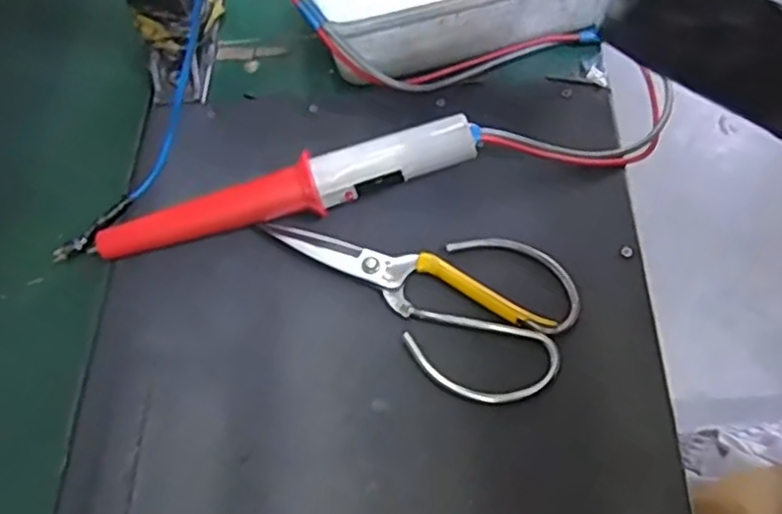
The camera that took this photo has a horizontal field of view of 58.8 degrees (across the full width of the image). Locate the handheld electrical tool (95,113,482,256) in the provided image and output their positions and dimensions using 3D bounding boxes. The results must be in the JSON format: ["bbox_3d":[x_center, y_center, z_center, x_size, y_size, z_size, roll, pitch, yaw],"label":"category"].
[{"bbox_3d":[-0.067,-0.044,0.446,0.247,0.042,0.029,-14,62,-2],"label":"handheld electrical tool"}]

